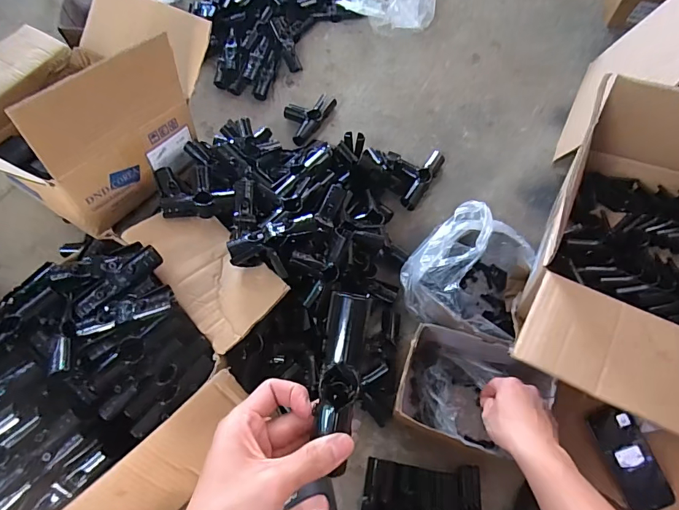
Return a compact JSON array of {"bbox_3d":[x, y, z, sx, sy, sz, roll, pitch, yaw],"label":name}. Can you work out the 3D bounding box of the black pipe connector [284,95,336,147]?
[{"bbox_3d":[-0.076,-0.301,0.918,0.082,0.036,0.145,29,70,13],"label":"black pipe connector"}]

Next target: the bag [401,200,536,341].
[{"bbox_3d":[0.213,0.031,0.707,0.181,0.141,0.204,27,70,12],"label":"bag"}]

